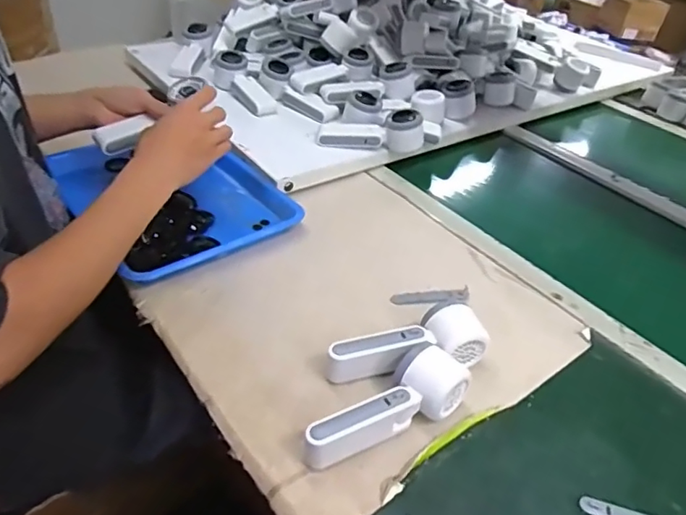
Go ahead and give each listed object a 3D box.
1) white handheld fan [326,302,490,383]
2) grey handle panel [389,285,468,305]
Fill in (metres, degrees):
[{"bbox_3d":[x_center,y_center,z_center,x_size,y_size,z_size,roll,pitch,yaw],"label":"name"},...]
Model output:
[{"bbox_3d":[0.065,0.089,0.552,0.169,0.050,0.068,-6,41,-14],"label":"white handheld fan"},{"bbox_3d":[0.107,0.048,0.646,0.099,0.005,0.023,-5,42,-12],"label":"grey handle panel"}]

